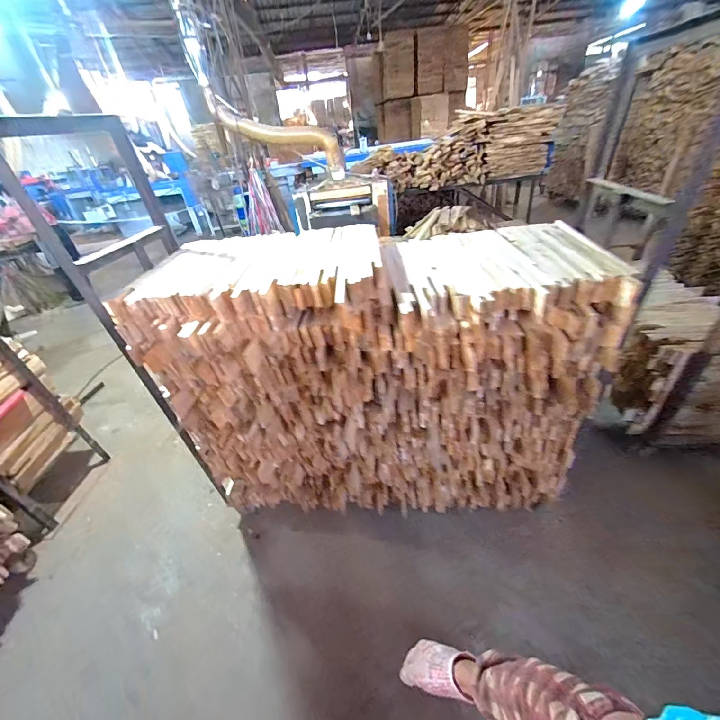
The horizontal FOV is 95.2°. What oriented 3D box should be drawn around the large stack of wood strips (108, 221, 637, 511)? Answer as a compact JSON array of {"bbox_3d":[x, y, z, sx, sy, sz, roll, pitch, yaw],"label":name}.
[{"bbox_3d":[0.058,0.066,1.288,1.412,0.968,0.546,-4,35,3],"label":"large stack of wood strips"}]

